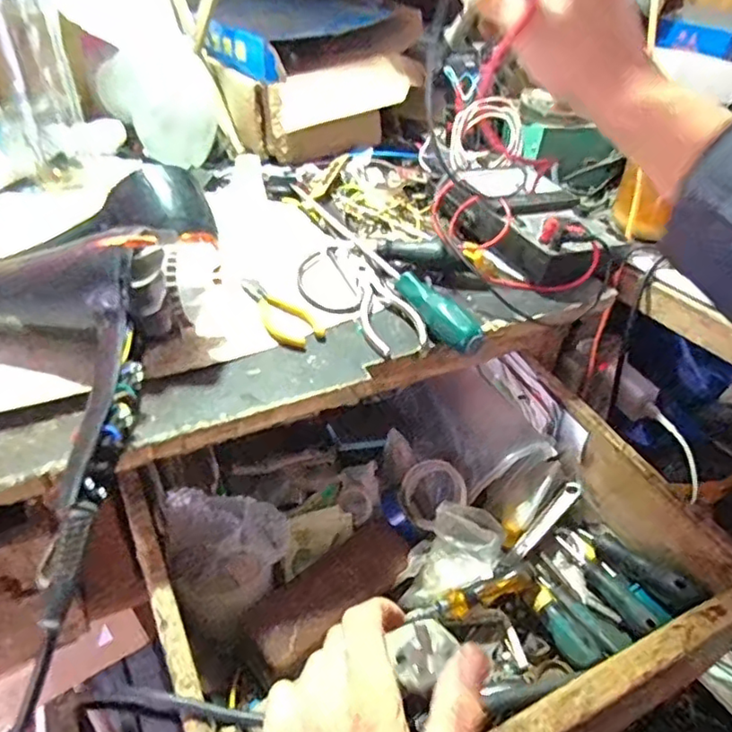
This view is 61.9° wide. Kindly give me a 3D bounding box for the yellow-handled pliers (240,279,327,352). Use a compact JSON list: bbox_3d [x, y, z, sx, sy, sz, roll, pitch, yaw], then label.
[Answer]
[{"bbox_3d":[-0.070,-0.045,0.496,0.038,0.005,0.101,-18,44,-28],"label":"yellow-handled pliers"}]

